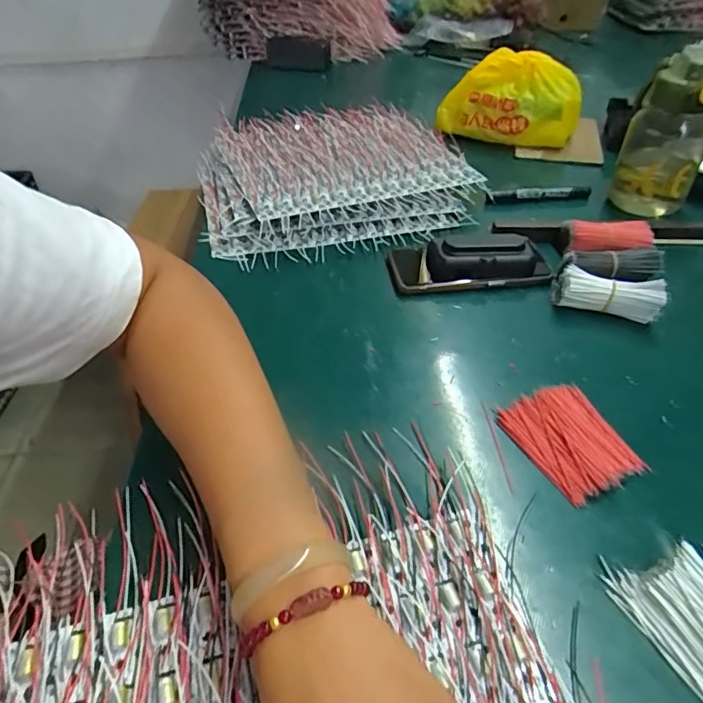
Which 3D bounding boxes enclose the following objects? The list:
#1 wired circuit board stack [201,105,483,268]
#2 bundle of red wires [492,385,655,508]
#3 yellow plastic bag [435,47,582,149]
[{"bbox_3d":[-0.030,-0.244,0.677,0.333,0.048,0.331,-11,45,-11],"label":"wired circuit board stack"},{"bbox_3d":[0.163,0.063,0.377,0.074,0.013,0.087,-22,47,-21],"label":"bundle of red wires"},{"bbox_3d":[0.230,-0.371,0.753,0.202,0.117,0.064,11,46,14],"label":"yellow plastic bag"}]

